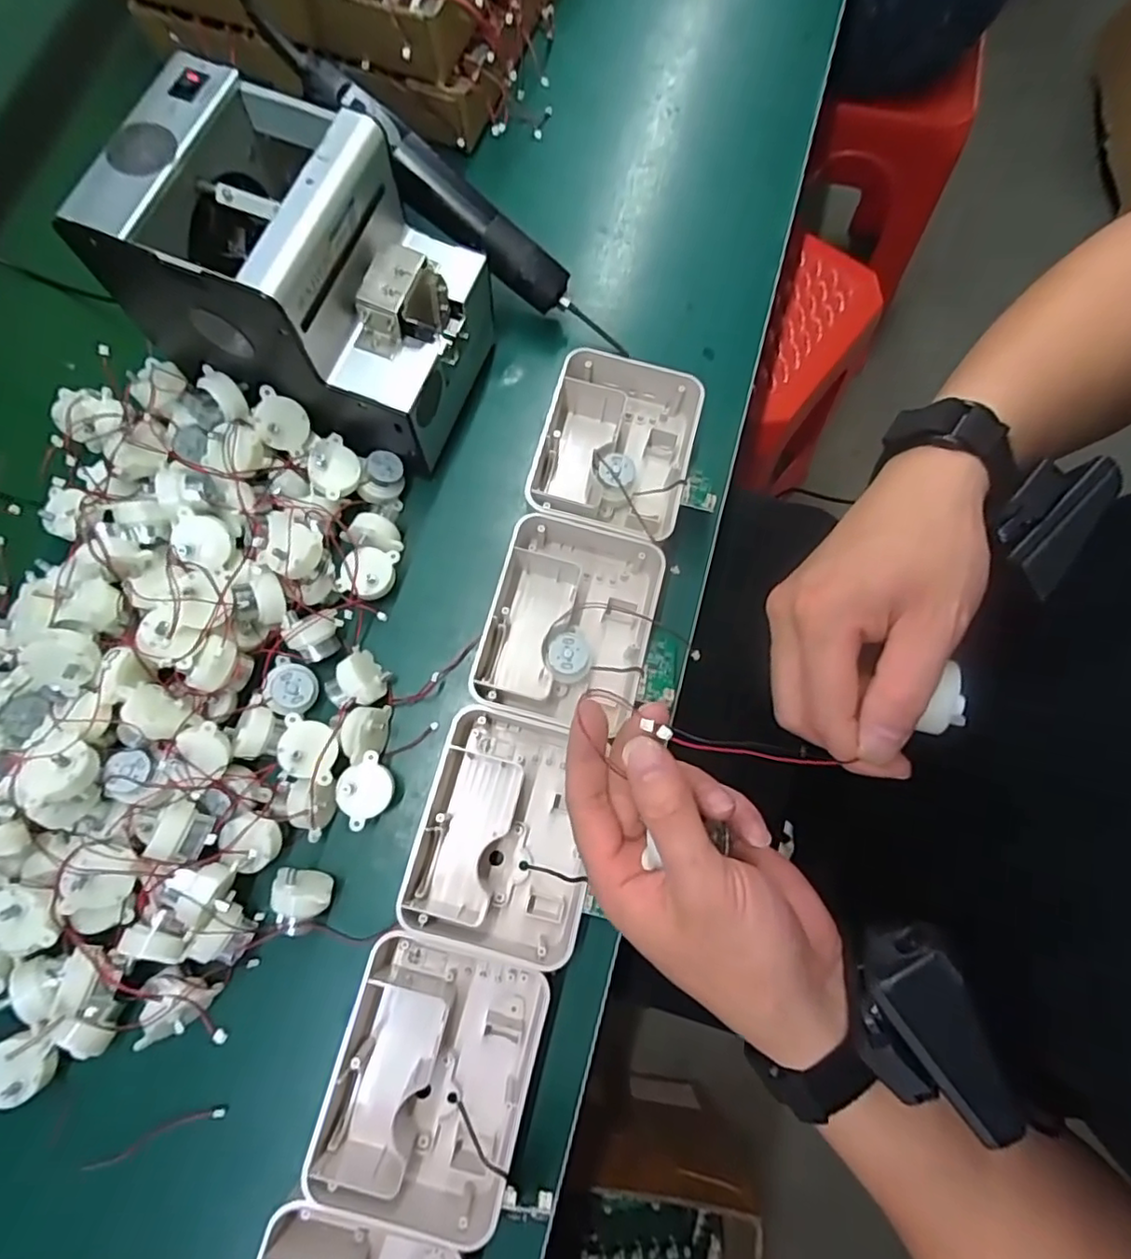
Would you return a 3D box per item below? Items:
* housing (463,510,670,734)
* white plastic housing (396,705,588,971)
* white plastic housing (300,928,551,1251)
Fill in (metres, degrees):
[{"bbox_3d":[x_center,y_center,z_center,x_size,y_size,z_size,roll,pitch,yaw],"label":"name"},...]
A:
[{"bbox_3d":[0.003,-0.004,0.393,0.098,0.043,0.127,15,77,3],"label":"housing"},{"bbox_3d":[-0.032,0.118,0.363,0.098,0.043,0.127,15,77,3],"label":"white plastic housing"},{"bbox_3d":[-0.072,0.235,0.331,0.106,0.038,0.128,16,77,4],"label":"white plastic housing"}]

